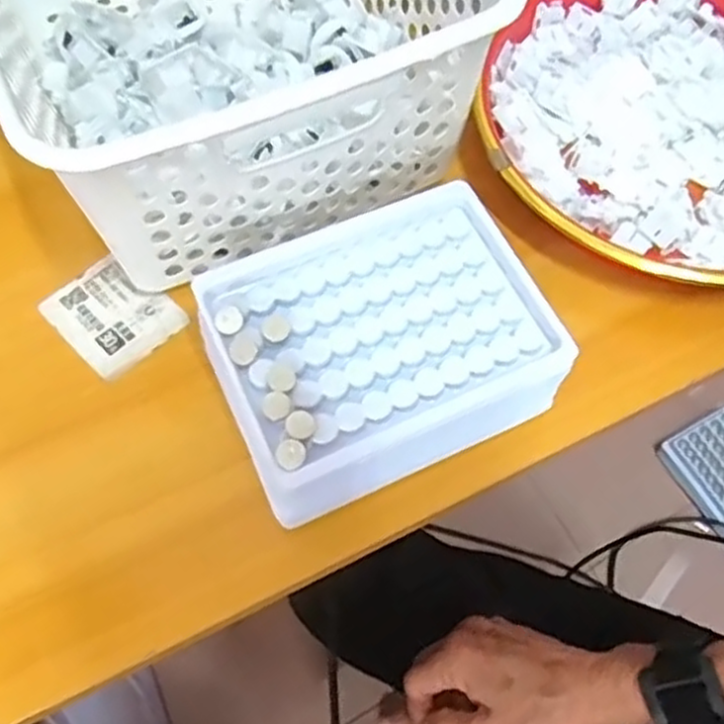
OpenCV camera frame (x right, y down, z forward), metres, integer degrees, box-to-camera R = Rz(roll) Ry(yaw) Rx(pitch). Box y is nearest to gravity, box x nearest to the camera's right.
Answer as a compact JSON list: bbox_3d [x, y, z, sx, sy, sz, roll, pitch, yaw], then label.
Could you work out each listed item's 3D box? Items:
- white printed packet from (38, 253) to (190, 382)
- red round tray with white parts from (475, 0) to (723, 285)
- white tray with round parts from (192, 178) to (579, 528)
[{"bbox_3d":[-0.119,-0.023,0.359,0.057,0.004,0.048,42,71,17],"label":"white printed packet"},{"bbox_3d":[0.170,-0.132,0.396,0.210,0.026,0.202,0,64,-1],"label":"red round tray with white parts"},{"bbox_3d":[0.007,-0.005,0.321,0.138,0.047,0.109,-22,67,-11],"label":"white tray with round parts"}]

